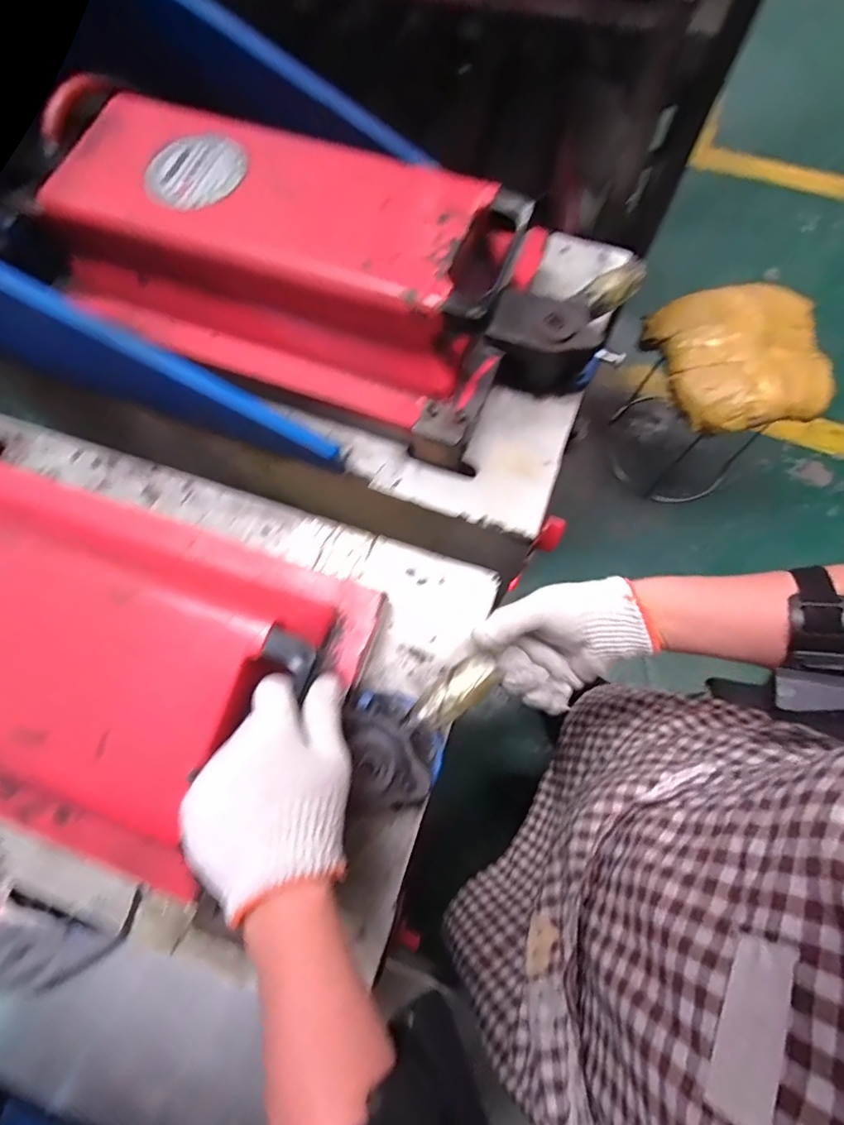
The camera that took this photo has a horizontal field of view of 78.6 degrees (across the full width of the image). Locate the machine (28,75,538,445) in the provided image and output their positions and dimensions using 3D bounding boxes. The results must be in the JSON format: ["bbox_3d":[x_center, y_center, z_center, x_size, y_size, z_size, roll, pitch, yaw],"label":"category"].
[{"bbox_3d":[-0.158,-0.314,0.525,0.509,0.104,0.231,21,74,6],"label":"machine"}]

